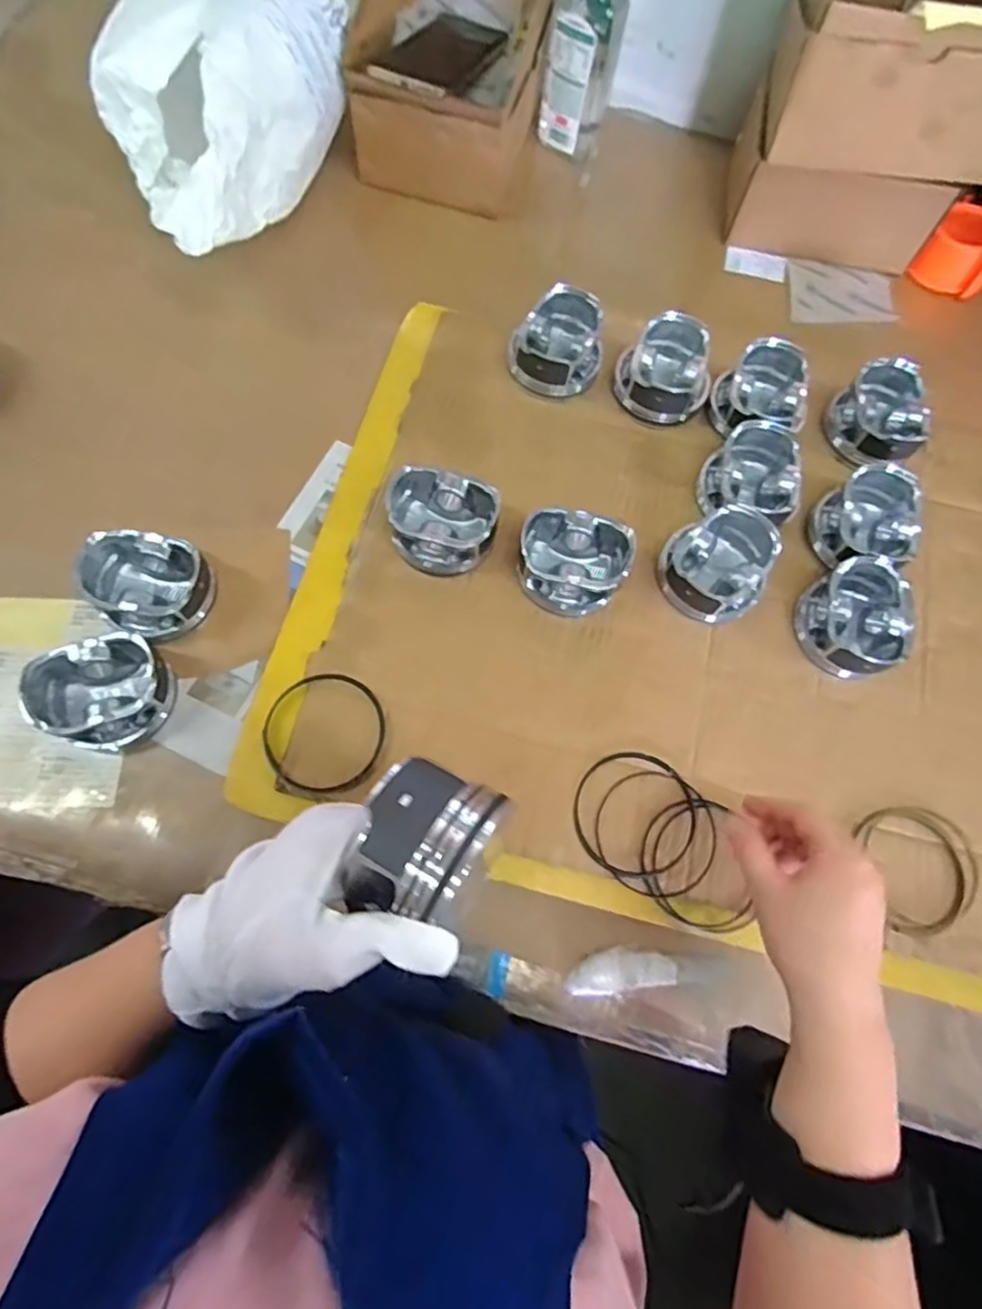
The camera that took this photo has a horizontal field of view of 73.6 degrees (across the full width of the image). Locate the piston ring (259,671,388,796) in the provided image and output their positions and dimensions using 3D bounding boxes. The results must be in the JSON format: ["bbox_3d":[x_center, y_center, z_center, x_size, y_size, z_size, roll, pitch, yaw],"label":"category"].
[{"bbox_3d":[-0.123,0.057,0.487,0.087,0.004,0.089,1,69,-3],"label":"piston ring"}]

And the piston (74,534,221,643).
[{"bbox_3d":[-0.261,-0.052,0.503,0.089,0.050,0.073,23,74,5],"label":"piston"}]

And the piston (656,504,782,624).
[{"bbox_3d":[0.184,-0.072,0.527,0.093,0.046,0.082,-28,77,-10],"label":"piston"}]

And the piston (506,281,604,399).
[{"bbox_3d":[0.060,-0.281,0.592,0.084,0.051,0.087,11,74,1],"label":"piston"}]

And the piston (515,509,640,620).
[{"bbox_3d":[0.065,-0.072,0.520,0.085,0.039,0.071,13,74,2],"label":"piston"}]

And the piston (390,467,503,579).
[{"bbox_3d":[-0.041,-0.104,0.526,0.085,0.049,0.072,22,74,4],"label":"piston"}]

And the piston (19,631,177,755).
[{"bbox_3d":[-0.277,0.025,0.471,0.084,0.042,0.084,25,75,5],"label":"piston"}]

